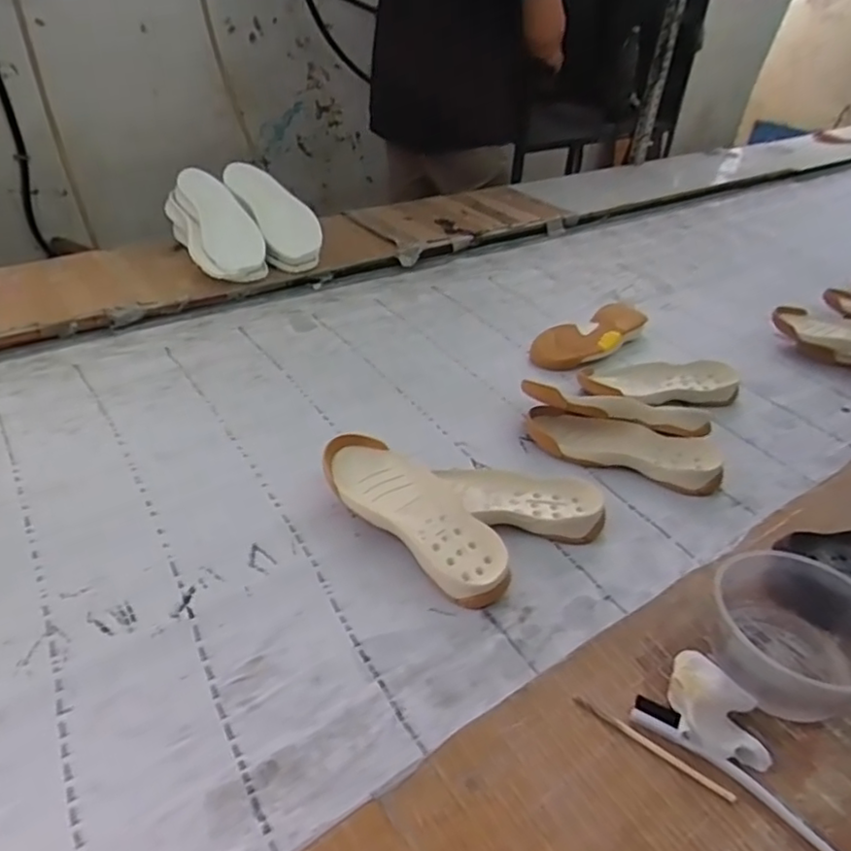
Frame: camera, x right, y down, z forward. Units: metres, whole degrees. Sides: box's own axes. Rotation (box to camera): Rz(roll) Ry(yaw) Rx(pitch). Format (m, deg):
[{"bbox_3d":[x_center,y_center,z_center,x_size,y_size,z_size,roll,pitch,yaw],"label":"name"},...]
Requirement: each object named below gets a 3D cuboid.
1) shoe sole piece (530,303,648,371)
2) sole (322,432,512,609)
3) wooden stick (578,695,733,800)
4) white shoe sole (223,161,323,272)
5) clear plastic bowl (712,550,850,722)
[{"bbox_3d":[0.275,-0.145,1.084,0.234,0.045,0.099,-29,51,-36],"label":"shoe sole piece"},{"bbox_3d":[-0.008,0.092,0.706,0.243,0.060,0.092,34,45,28],"label":"sole"},{"bbox_3d":[0.172,0.246,0.501,0.126,0.004,0.008,30,44,25],"label":"wooden stick"},{"bbox_3d":[-0.289,-0.405,1.238,0.112,0.035,0.278,-32,70,-12],"label":"white shoe sole"},{"bbox_3d":[0.303,0.178,0.534,0.132,0.074,0.122,5,39,-4],"label":"clear plastic bowl"}]

